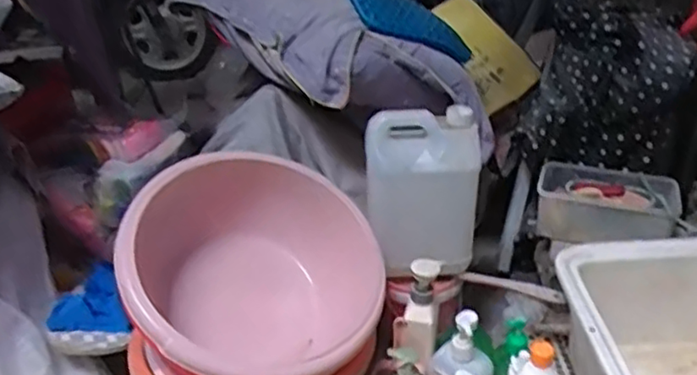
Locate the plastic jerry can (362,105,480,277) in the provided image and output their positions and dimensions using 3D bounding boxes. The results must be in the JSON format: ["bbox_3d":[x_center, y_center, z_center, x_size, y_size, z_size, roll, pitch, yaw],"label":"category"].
[{"bbox_3d":[0.115,0.012,1.026,0.173,0.238,0.104,1,28,7],"label":"plastic jerry can"}]

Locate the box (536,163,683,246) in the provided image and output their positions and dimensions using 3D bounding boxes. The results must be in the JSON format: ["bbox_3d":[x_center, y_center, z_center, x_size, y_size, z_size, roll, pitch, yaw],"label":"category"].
[{"bbox_3d":[0.459,0.038,1.164,0.234,0.083,0.158,8,29,19],"label":"box"}]

